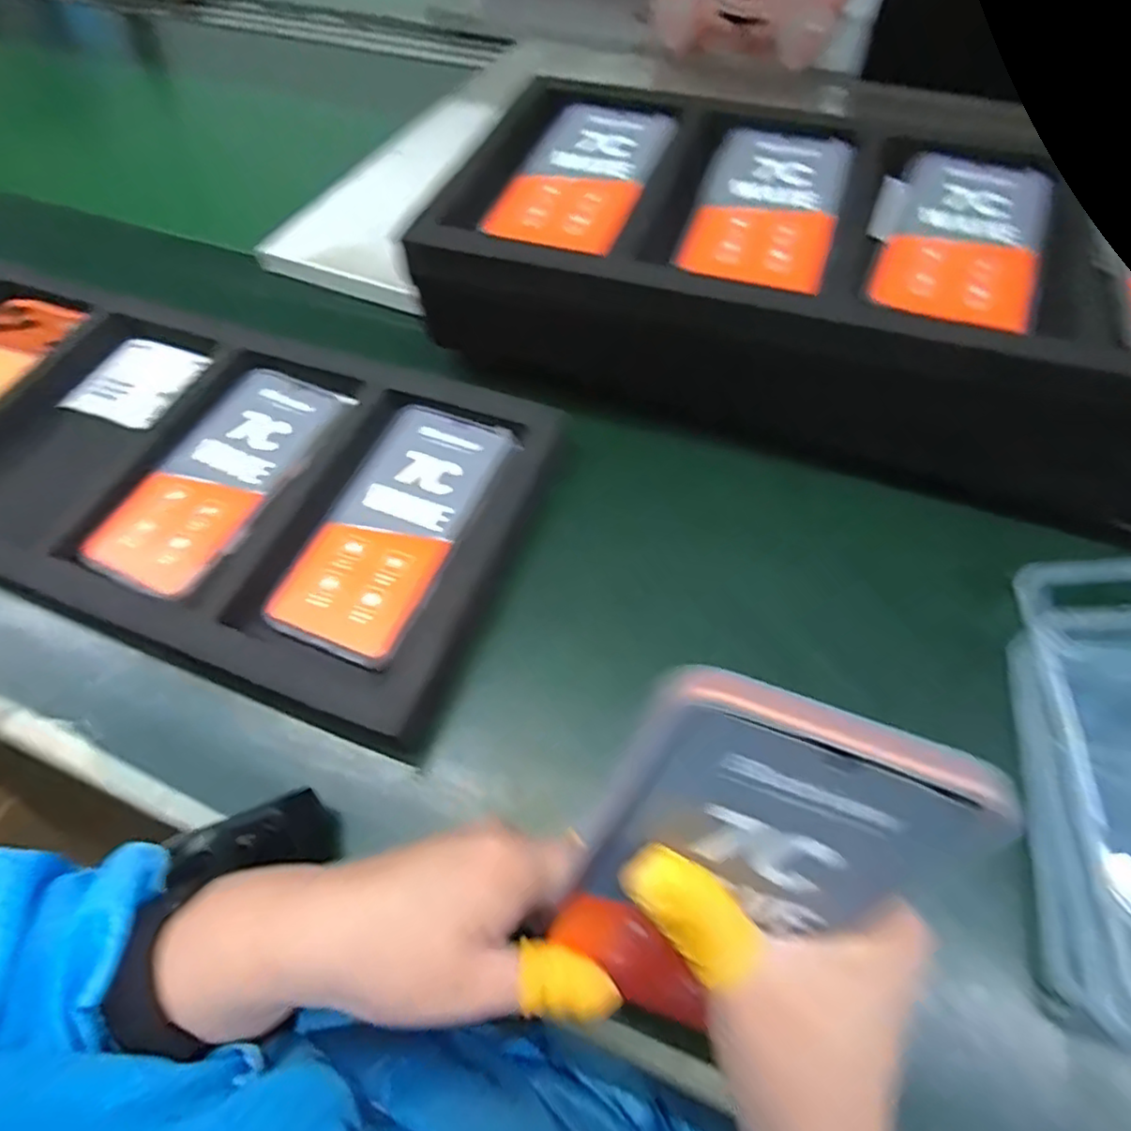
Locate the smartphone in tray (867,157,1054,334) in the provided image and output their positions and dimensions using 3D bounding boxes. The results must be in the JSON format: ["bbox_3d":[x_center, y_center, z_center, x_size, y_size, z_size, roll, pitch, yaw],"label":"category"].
[{"bbox_3d":[0.225,-0.187,0.369,0.079,0.011,0.159,20,60,14],"label":"smartphone in tray"}]

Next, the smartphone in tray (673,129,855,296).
[{"bbox_3d":[0.121,-0.214,0.390,0.080,0.009,0.166,16,59,11],"label":"smartphone in tray"}]

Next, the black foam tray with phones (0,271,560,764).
[{"bbox_3d":[-0.260,-0.063,0.412,0.492,0.046,0.222,18,58,11],"label":"black foam tray with phones"}]

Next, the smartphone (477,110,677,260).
[{"bbox_3d":[0.011,-0.248,0.414,0.081,0.011,0.162,17,59,12],"label":"smartphone"}]

